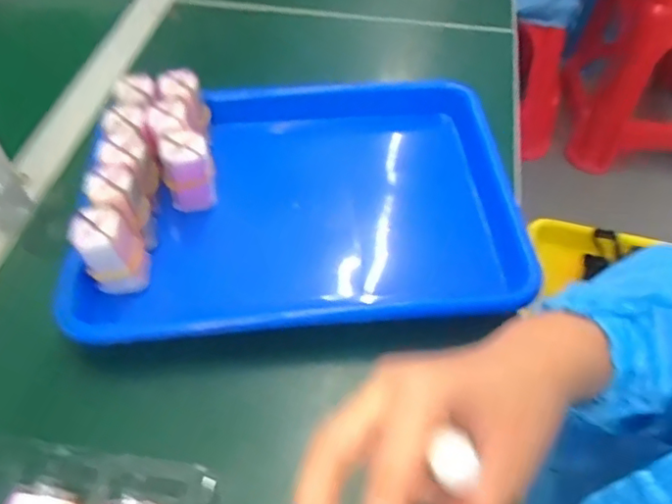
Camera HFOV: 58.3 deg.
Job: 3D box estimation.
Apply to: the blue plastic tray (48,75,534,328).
[{"bbox_3d":[-0.027,-0.041,0.475,0.315,0.036,0.235,-4,51,-2],"label":"blue plastic tray"}]

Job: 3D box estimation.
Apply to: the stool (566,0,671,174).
[{"bbox_3d":[0.772,-0.449,1.428,0.354,0.452,0.350,8,52,7],"label":"stool"}]

